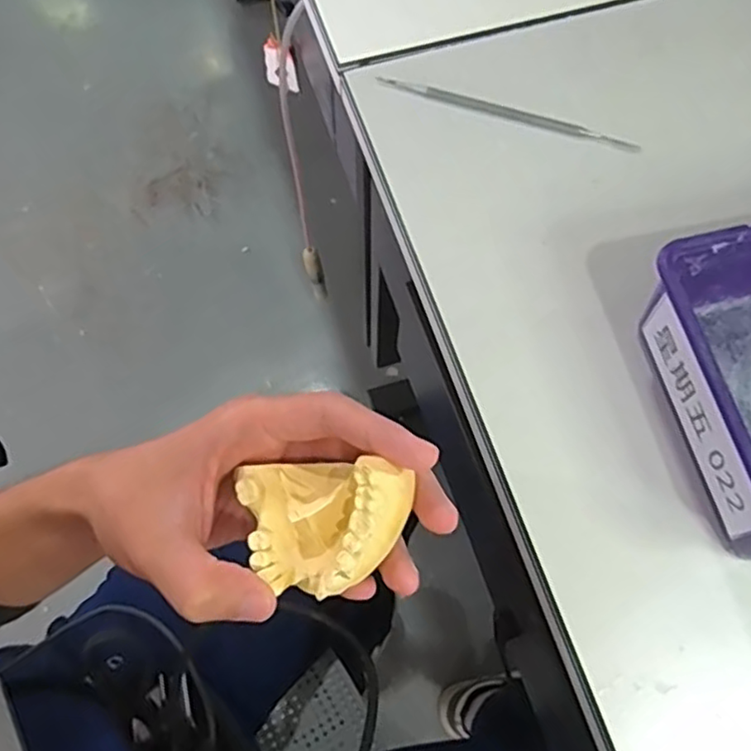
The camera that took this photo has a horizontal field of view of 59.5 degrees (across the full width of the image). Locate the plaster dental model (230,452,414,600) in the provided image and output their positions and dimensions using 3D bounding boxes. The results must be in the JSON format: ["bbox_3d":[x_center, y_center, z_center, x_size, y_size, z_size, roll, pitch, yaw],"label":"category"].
[{"bbox_3d":[-0.020,0.059,0.258,0.075,0.040,0.051,-9,87,41],"label":"plaster dental model"}]

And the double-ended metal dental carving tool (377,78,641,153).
[{"bbox_3d":[0.085,-0.167,0.417,0.166,0.005,0.010,17,70,6],"label":"double-ended metal dental carving tool"}]

